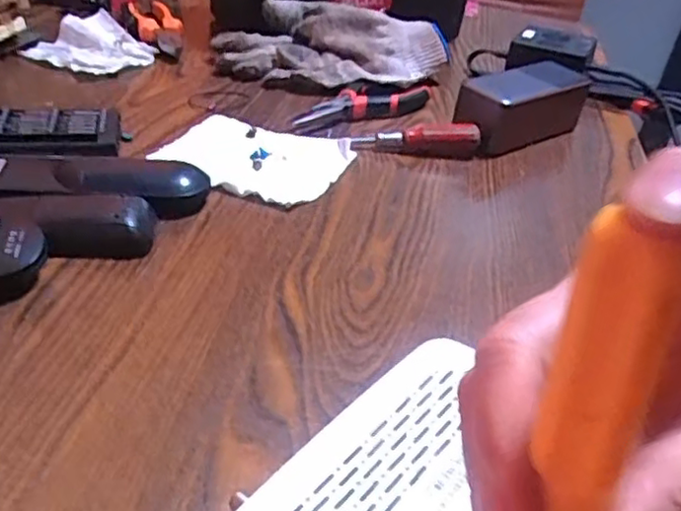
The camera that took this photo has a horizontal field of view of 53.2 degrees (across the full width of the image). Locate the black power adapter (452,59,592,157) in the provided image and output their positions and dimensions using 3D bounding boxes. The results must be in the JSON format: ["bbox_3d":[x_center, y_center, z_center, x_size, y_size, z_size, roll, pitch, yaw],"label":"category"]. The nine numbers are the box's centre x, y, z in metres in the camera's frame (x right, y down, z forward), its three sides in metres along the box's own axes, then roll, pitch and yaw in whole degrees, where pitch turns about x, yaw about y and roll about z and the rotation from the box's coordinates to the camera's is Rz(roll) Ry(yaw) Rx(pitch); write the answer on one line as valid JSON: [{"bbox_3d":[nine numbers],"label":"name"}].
[{"bbox_3d":[0.157,-0.129,0.596,0.137,0.056,0.055,-19,42,-33],"label":"black power adapter"}]

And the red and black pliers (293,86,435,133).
[{"bbox_3d":[0.020,-0.133,0.599,0.152,0.022,0.034,-20,43,-35],"label":"red and black pliers"}]

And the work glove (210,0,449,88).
[{"bbox_3d":[-0.007,-0.206,0.670,0.217,0.062,0.135,7,34,-2],"label":"work glove"}]

